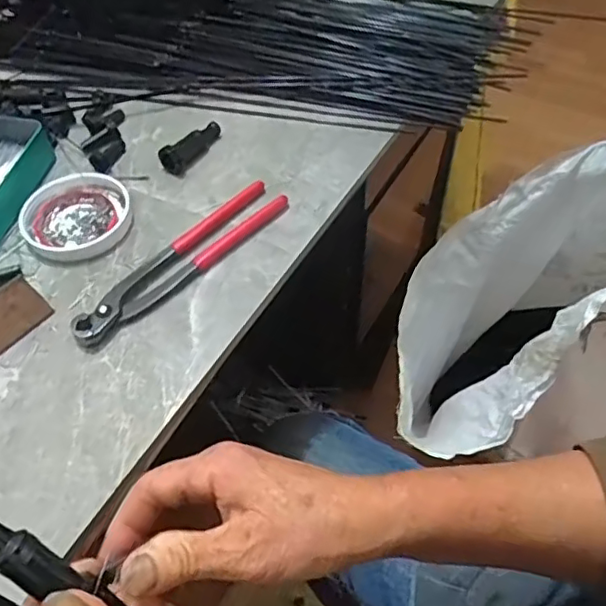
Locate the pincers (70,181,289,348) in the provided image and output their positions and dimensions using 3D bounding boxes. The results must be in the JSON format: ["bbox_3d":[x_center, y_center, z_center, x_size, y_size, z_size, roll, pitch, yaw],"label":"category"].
[{"bbox_3d":[-0.093,-0.034,0.469,0.038,0.014,0.195,36,63,26],"label":"pincers"}]

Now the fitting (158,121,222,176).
[{"bbox_3d":[-0.103,-0.147,0.550,0.022,0.025,0.068,22,58,18],"label":"fitting"}]

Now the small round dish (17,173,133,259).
[{"bbox_3d":[-0.189,-0.075,0.506,0.087,0.012,0.083,-1,54,2],"label":"small round dish"}]

